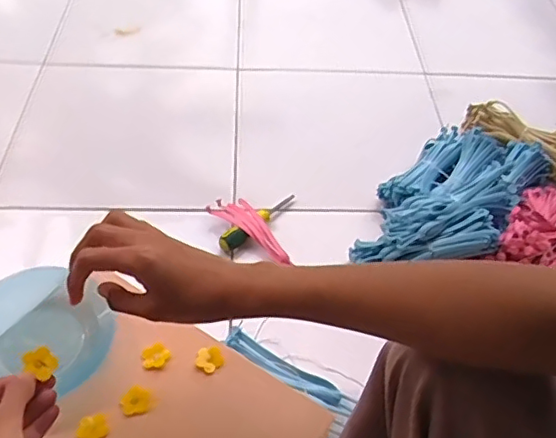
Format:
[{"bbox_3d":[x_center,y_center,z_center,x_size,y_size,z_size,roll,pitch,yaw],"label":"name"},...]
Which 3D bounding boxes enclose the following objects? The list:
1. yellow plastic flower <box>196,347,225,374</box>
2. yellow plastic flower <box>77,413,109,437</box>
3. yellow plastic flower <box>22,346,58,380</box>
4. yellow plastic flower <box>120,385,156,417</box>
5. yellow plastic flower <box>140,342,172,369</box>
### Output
[{"bbox_3d":[-0.059,0.123,0.505,0.023,0.008,0.021,2,49,-2],"label":"yellow plastic flower"},{"bbox_3d":[-0.149,0.169,0.464,0.023,0.004,0.024,2,49,-2],"label":"yellow plastic flower"},{"bbox_3d":[-0.168,0.101,0.412,0.021,0.008,0.017,47,57,3],"label":"yellow plastic flower"},{"bbox_3d":[-0.115,0.148,0.474,0.025,0.004,0.023,2,49,-2],"label":"yellow plastic flower"},{"bbox_3d":[-0.107,0.120,0.507,0.024,0.005,0.020,-24,55,-22],"label":"yellow plastic flower"}]

